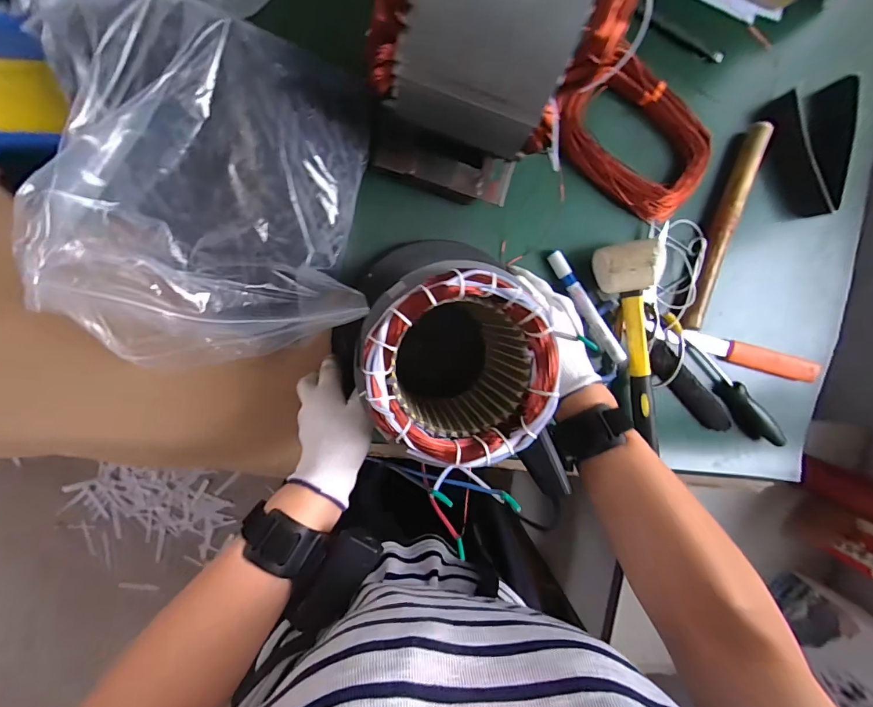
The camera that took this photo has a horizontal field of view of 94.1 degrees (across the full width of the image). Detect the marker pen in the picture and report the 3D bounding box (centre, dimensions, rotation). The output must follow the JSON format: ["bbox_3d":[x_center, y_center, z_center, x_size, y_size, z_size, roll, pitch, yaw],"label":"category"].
[{"bbox_3d":[0.165,-0.050,0.439,0.021,0.021,0.135,-33,100,-2],"label":"marker pen"}]

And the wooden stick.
[{"bbox_3d":[0.318,-0.137,0.446,0.023,0.017,0.223,16,94,-9],"label":"wooden stick"}]

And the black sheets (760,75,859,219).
[{"bbox_3d":[0.429,-0.232,0.461,0.088,0.044,0.139,-27,99,-4],"label":"black sheets"}]

